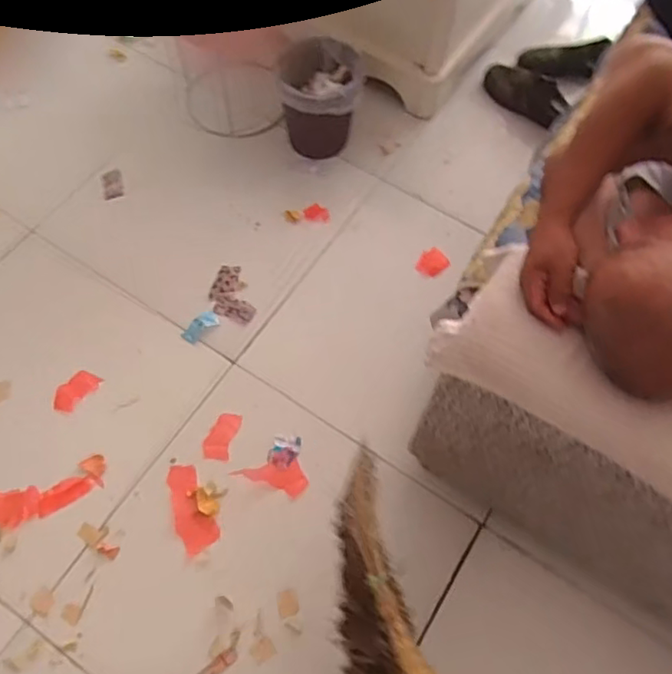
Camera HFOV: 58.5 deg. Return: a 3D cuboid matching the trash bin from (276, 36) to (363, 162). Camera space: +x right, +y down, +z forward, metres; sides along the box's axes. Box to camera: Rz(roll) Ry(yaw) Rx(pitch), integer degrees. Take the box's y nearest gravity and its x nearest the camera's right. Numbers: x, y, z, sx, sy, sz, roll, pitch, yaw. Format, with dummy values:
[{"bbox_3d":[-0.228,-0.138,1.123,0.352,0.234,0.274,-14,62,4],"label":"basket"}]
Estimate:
[{"bbox_3d":[-0.036,-0.566,1.482,0.199,0.239,0.193,0,63,1],"label":"trash bin"}]

